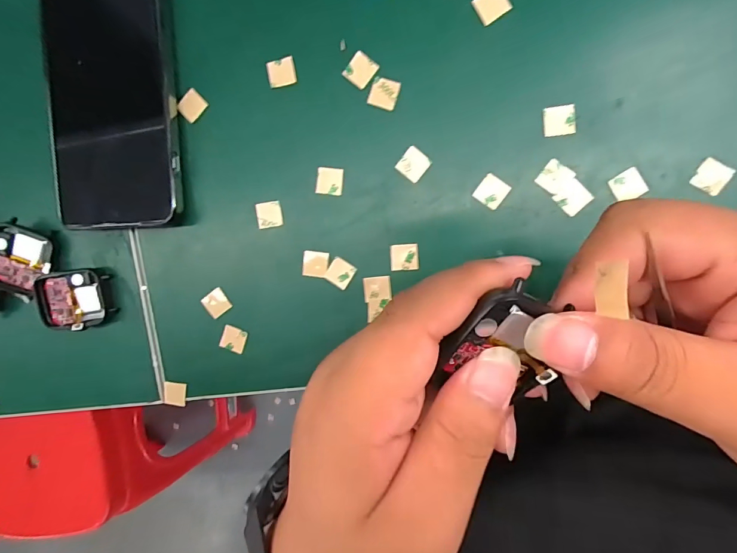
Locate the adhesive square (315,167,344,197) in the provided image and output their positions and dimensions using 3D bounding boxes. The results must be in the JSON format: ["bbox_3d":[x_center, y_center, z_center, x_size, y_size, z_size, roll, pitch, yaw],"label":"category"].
[{"bbox_3d":[-0.023,-0.057,0.232,0.016,0.004,0.016,8,97,7],"label":"adhesive square"}]

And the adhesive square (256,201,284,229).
[{"bbox_3d":[-0.061,-0.038,0.240,0.015,0.004,0.015,-7,95,8],"label":"adhesive square"}]

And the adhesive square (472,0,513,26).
[{"bbox_3d":[0.067,-0.147,0.211,0.017,0.004,0.015,-31,91,10],"label":"adhesive square"}]

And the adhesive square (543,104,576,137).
[{"bbox_3d":[0.104,-0.085,0.212,0.016,0.004,0.015,-5,95,8],"label":"adhesive square"}]

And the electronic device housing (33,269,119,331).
[{"bbox_3d":[-0.190,0.015,0.255,0.044,0.014,0.037,-6,95,8],"label":"electronic device housing"}]

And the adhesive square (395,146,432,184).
[{"bbox_3d":[0.026,-0.065,0.225,0.016,0.004,0.016,40,100,2],"label":"adhesive square"}]

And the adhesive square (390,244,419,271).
[{"bbox_3d":[0.021,-0.011,0.231,0.016,0.004,0.015,-3,96,8],"label":"adhesive square"}]

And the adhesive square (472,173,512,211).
[{"bbox_3d":[0.070,-0.048,0.220,0.016,0.004,0.016,36,99,2],"label":"adhesive square"}]

